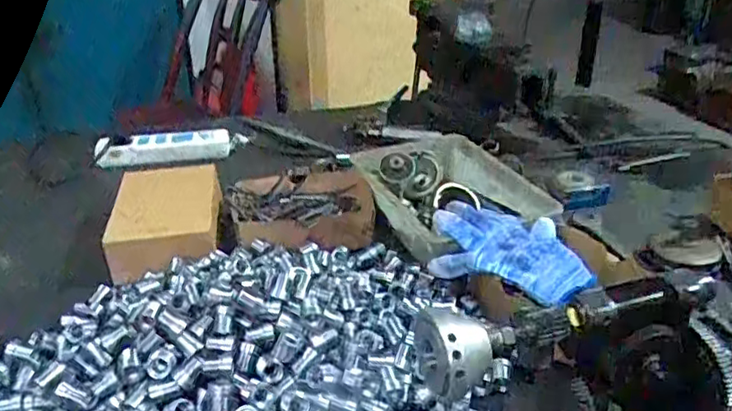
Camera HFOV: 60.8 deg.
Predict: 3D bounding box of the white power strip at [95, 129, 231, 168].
[{"bbox_3d":[-0.316,-0.090,0.979,0.197,0.051,0.027,-9,29,-16],"label":"white power strip"}]

